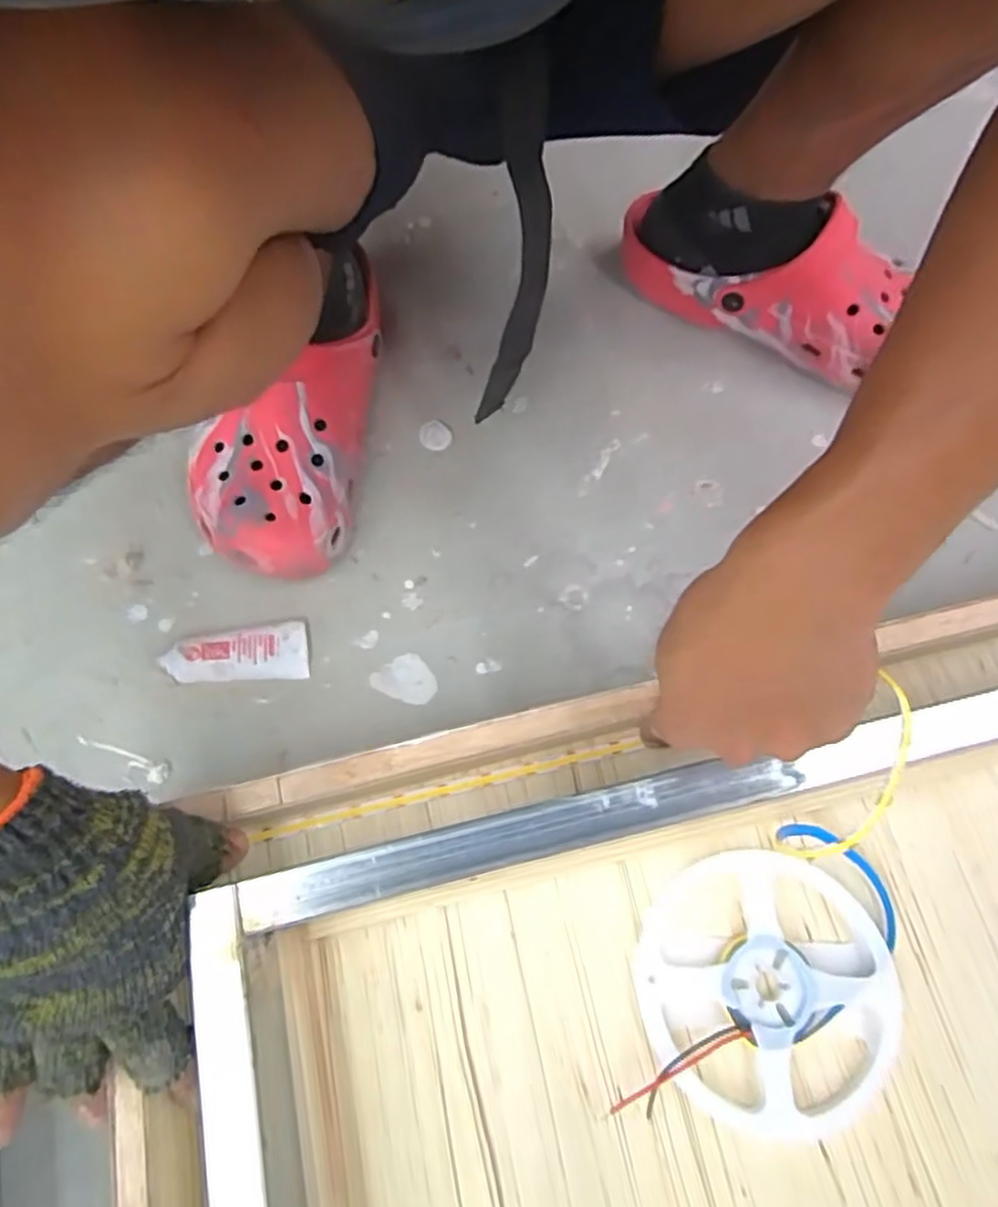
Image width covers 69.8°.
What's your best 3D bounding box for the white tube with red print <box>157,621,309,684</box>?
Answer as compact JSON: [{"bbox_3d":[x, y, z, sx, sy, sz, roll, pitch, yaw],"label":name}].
[{"bbox_3d":[-0.164,0.033,0.445,0.087,0.012,0.033,-8,70,-2],"label":"white tube with red print"}]

